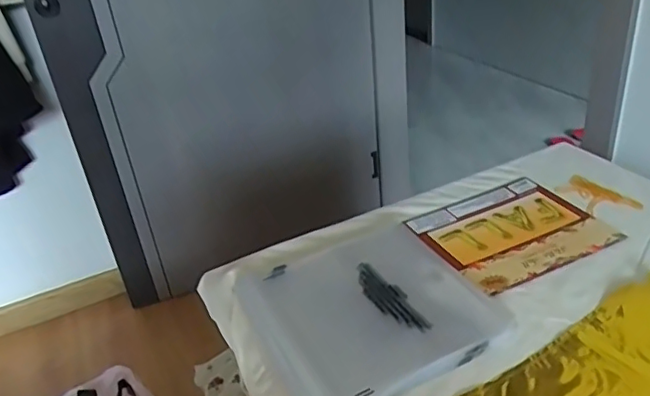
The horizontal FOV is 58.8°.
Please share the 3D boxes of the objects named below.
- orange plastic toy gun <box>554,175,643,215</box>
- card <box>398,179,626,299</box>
[{"bbox_3d":[0.341,0.000,0.730,0.059,0.004,0.097,-21,33,-23],"label":"orange plastic toy gun"},{"bbox_3d":[0.217,0.037,0.681,0.195,0.007,0.163,-19,32,-20],"label":"card"}]

